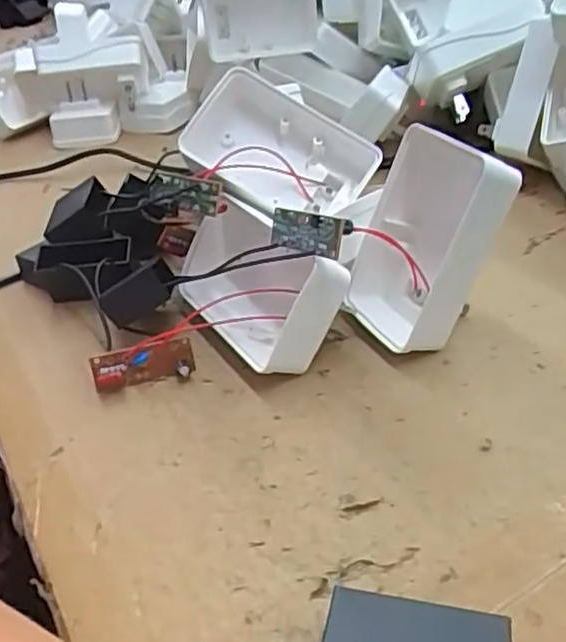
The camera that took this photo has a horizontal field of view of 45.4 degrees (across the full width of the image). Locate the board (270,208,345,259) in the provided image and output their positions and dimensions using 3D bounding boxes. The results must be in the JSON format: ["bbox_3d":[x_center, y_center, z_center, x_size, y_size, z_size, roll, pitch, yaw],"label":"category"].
[{"bbox_3d":[0.008,-0.036,0.274,0.004,0.016,0.043,10,5,-37],"label":"board"}]

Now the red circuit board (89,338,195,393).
[{"bbox_3d":[-0.062,0.020,0.300,0.044,0.017,0.011,-13,6,-14],"label":"red circuit board"}]

